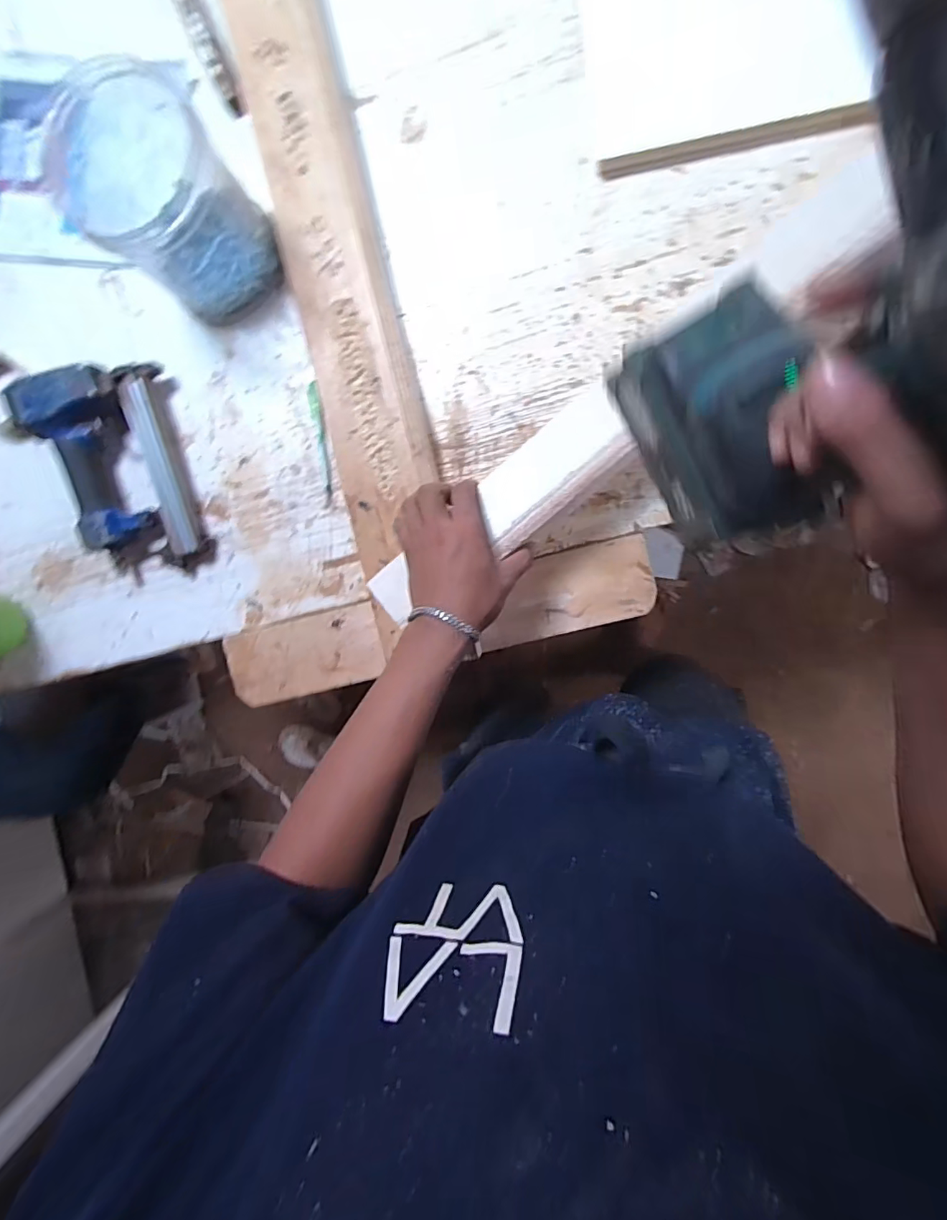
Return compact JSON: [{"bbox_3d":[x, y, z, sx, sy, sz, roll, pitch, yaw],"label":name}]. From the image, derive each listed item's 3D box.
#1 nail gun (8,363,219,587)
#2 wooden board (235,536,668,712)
[{"bbox_3d":[-0.398,-0.147,0.572,0.153,0.059,0.228,-15,92,8],"label":"nail gun"},{"bbox_3d":[-0.046,0.018,0.572,0.480,0.011,0.087,-14,92,8],"label":"wooden board"}]

